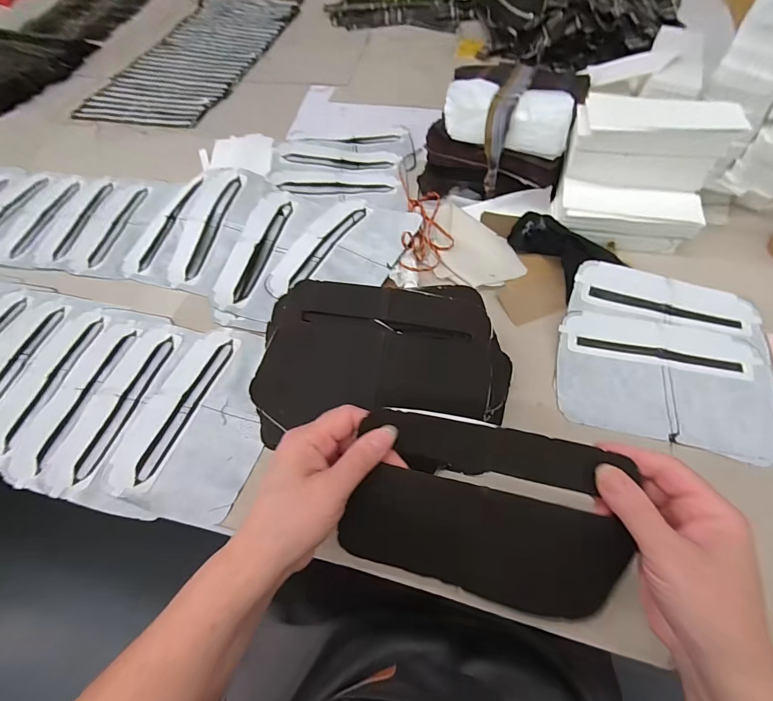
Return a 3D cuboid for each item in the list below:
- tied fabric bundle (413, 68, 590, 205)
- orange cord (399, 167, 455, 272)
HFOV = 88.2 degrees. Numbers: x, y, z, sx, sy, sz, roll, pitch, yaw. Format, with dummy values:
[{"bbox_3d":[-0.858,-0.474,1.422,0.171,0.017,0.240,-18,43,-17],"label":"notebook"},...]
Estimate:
[{"bbox_3d":[0.151,-0.291,0.537,0.181,0.116,0.167,16,60,13],"label":"tied fabric bundle"},{"bbox_3d":[0.051,-0.195,0.535,0.068,0.029,0.227,0,58,3],"label":"orange cord"}]

